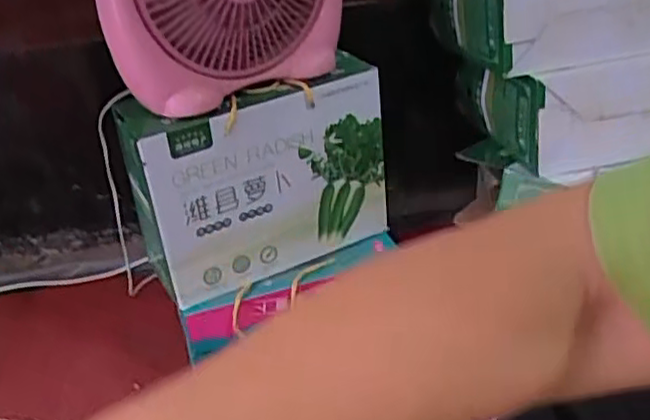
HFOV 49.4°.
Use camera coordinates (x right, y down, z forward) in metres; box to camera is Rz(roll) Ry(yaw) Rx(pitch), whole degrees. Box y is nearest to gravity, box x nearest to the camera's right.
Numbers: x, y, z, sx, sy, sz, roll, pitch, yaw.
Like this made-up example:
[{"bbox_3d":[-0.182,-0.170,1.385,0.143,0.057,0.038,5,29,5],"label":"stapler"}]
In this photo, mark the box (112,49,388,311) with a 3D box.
[{"bbox_3d":[-0.084,-0.048,0.995,0.349,0.249,0.108,-22,35,-24],"label":"box"}]

